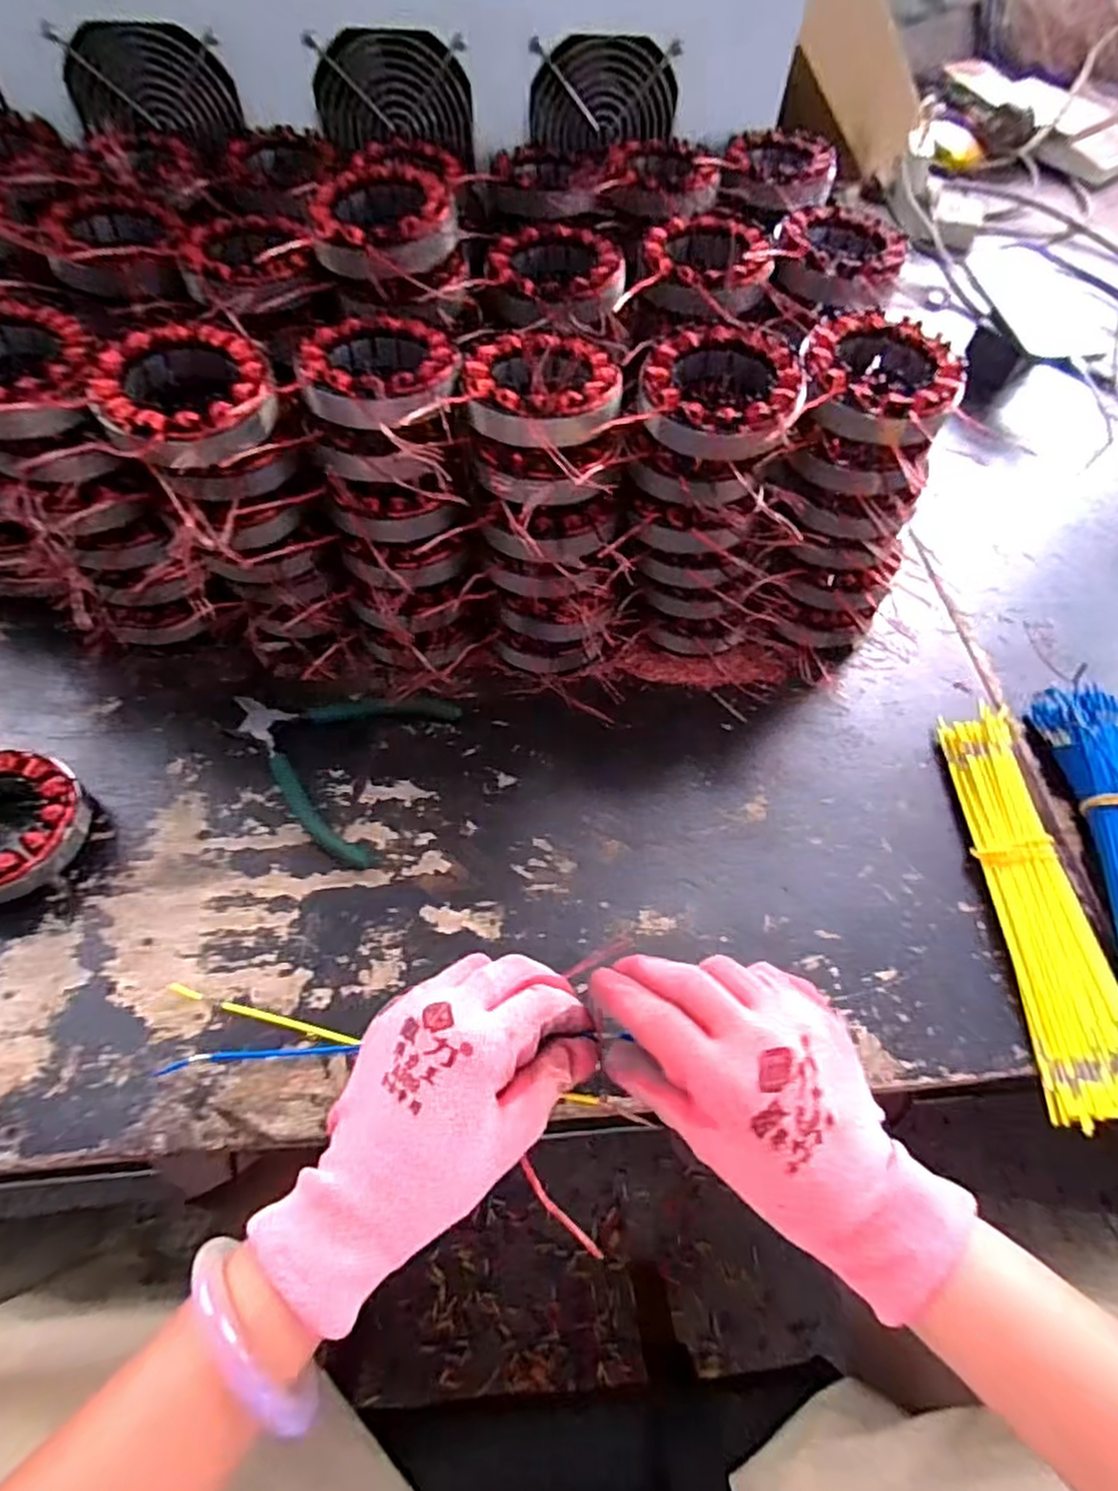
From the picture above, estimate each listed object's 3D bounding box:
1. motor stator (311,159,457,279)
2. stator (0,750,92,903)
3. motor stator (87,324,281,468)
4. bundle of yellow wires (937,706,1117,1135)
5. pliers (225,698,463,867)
[{"bbox_3d":[-0.104,-0.310,0.421,0.082,0.035,0.087,-8,59,-9],"label":"motor stator"},{"bbox_3d":[-0.316,0.045,0.395,0.082,0.033,0.086,42,65,18],"label":"stator"},{"bbox_3d":[-0.196,-0.182,0.366,0.084,0.027,0.089,2,58,-3],"label":"motor stator"},{"bbox_3d":[0.285,0.088,0.416,0.056,0.021,0.239,3,59,-3],"label":"bundle of yellow wires"},{"bbox_3d":[-0.150,-0.001,0.454,0.135,0.009,0.126,23,60,9],"label":"pliers"}]

